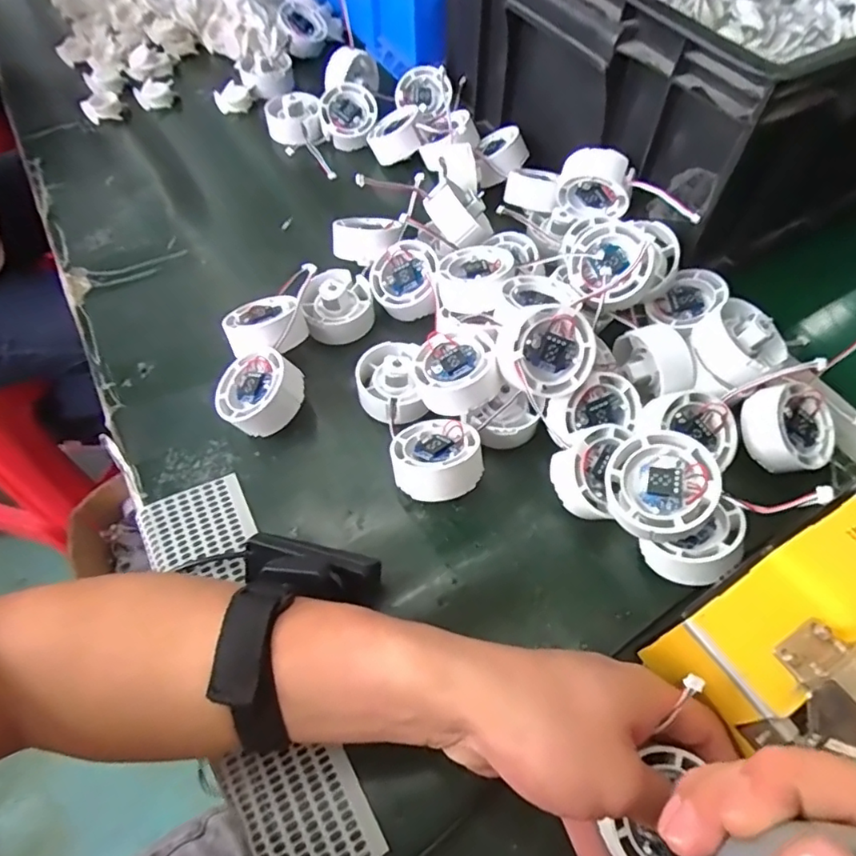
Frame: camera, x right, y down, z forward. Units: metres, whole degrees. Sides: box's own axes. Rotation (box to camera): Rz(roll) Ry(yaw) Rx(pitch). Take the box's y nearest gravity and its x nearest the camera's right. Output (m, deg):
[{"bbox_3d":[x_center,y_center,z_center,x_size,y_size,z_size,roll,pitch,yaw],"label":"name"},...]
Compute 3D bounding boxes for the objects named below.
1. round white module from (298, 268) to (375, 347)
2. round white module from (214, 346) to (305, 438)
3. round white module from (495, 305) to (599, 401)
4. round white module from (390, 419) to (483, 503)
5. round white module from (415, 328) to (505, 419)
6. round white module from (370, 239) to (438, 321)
[{"bbox_3d":[-0.067,-0.091,0.432,0.050,0.035,0.051,0,58,0],"label":"round white module"},{"bbox_3d":[-0.110,-0.024,0.380,0.054,0.026,0.054,-14,56,21],"label":"round white module"},{"bbox_3d":[0.071,-0.045,0.349,0.053,0.031,0.050,-2,102,-11],"label":"round white module"},{"bbox_3d":[0.006,0.019,0.353,0.053,0.026,0.053,-7,33,5],"label":"round white module"},{"bbox_3d":[0.019,-0.032,0.369,0.048,0.033,0.052,-10,49,12],"label":"round white module"},{"bbox_3d":[-0.017,-0.111,0.432,0.054,0.021,0.054,-2,80,13],"label":"round white module"}]

